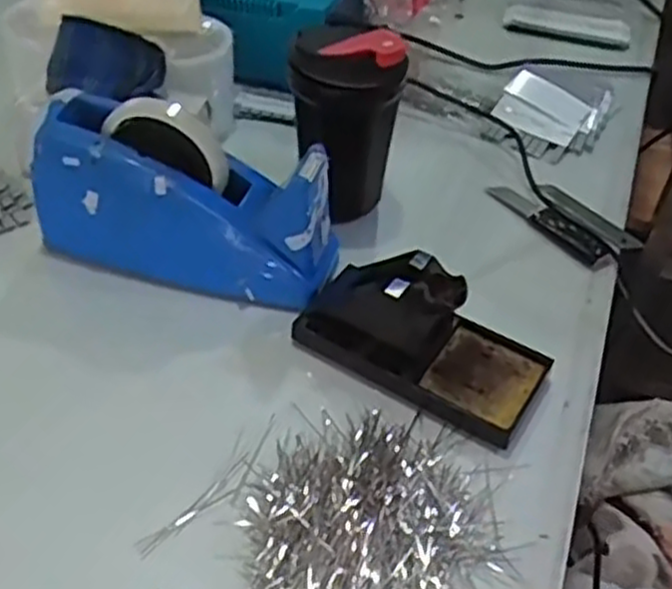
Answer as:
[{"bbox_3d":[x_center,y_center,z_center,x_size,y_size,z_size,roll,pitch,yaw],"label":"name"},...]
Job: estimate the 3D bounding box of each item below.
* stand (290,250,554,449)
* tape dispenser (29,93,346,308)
[{"bbox_3d":[0.053,0.017,0.507,0.158,0.069,0.074,25,48,19],"label":"stand"},{"bbox_3d":[-0.105,-0.067,0.552,0.206,0.116,0.069,12,45,7],"label":"tape dispenser"}]

